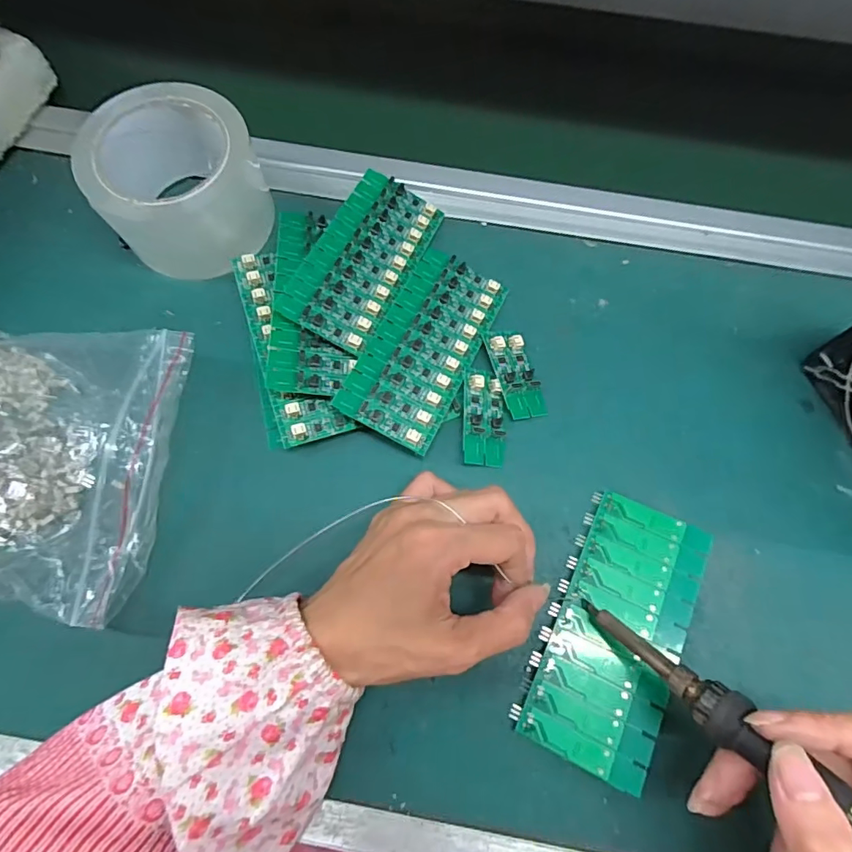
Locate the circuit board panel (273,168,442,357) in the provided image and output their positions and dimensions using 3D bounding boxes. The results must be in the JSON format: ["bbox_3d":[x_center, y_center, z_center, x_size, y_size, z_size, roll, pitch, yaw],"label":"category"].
[{"bbox_3d":[-0.040,-0.113,0.329,0.060,0.007,0.136,29,65,-7],"label":"circuit board panel"}]

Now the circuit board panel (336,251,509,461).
[{"bbox_3d":[0.000,-0.054,0.316,0.063,0.007,0.137,28,66,0],"label":"circuit board panel"}]

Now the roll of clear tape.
[{"bbox_3d":[-0.161,-0.158,0.329,0.102,0.072,0.092,-28,74,-10],"label":"roll of clear tape"}]

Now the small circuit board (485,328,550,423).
[{"bbox_3d":[0.058,-0.035,0.320,0.028,0.010,0.063,-14,71,-6],"label":"small circuit board"}]

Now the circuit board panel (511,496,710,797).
[{"bbox_3d":[0.102,0.108,0.269,0.068,0.014,0.137,26,72,8],"label":"circuit board panel"}]

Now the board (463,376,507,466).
[{"bbox_3d":[0.036,-0.005,0.306,0.026,0.009,0.058,2,71,0],"label":"board"}]

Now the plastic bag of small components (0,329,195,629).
[{"bbox_3d":[-0.260,0.008,0.280,0.228,0.049,0.157,9,71,2],"label":"plastic bag of small components"}]

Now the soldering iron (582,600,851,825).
[{"bbox_3d":[0.141,0.132,0.188,0.020,0.019,0.205,-41,40,-14],"label":"soldering iron"}]

